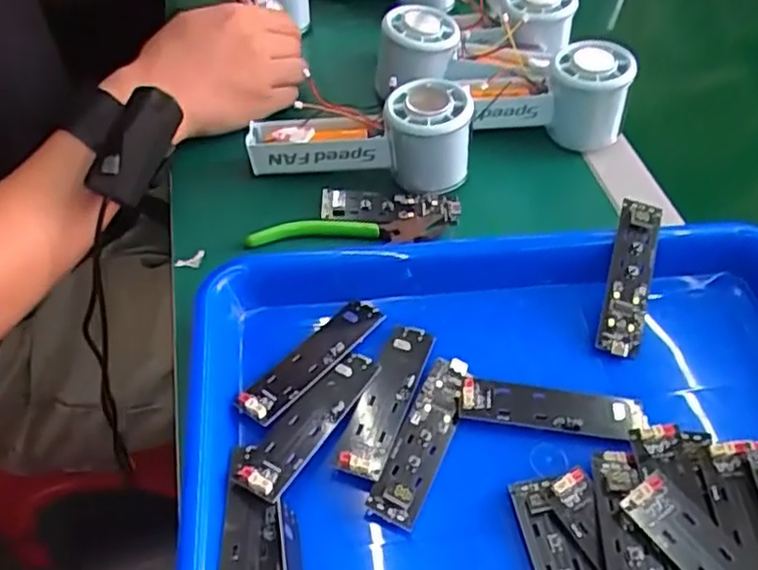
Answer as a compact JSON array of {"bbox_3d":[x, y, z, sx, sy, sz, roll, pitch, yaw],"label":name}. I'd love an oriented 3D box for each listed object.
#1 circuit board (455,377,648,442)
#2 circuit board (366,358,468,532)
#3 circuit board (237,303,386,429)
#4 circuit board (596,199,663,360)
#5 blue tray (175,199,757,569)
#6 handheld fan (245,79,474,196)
[{"bbox_3d":[0.087,0.061,0.345,0.090,0.005,0.024,8,49,3],"label":"circuit board"},{"bbox_3d":[0.023,0.071,0.331,0.024,0.008,0.089,20,51,13],"label":"circuit board"},{"bbox_3d":[-0.034,0.036,0.359,0.024,0.007,0.093,33,55,23],"label":"circuit board"},{"bbox_3d":[0.140,-0.004,0.385,0.024,0.011,0.090,14,71,9],"label":"circuit board"},{"bbox_3d":[0.082,0.078,0.320,0.329,0.038,0.246,-4,50,-6],"label":"blue tray"},{"bbox_3d":[-0.014,-0.103,0.469,0.150,0.057,0.054,4,49,0],"label":"handheld fan"}]

